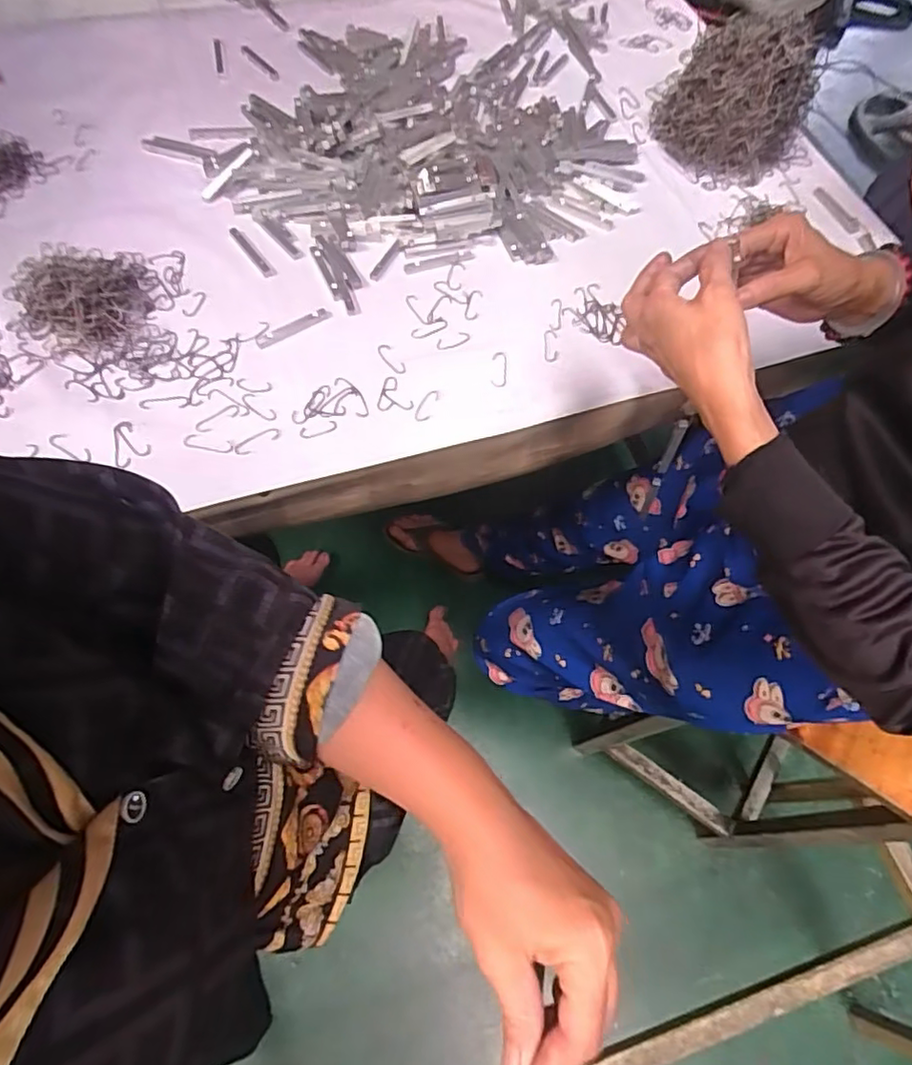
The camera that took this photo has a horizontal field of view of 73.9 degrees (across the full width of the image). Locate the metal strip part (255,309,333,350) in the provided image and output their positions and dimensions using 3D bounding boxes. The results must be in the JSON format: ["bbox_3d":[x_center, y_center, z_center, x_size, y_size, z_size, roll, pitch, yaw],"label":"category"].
[{"bbox_3d":[-0.159,-0.202,0.599,0.078,0.007,0.013,-30,71,-15],"label":"metal strip part"}]

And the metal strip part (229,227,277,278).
[{"bbox_3d":[-0.215,-0.295,0.635,0.013,0.007,0.081,-35,72,-17],"label":"metal strip part"}]

